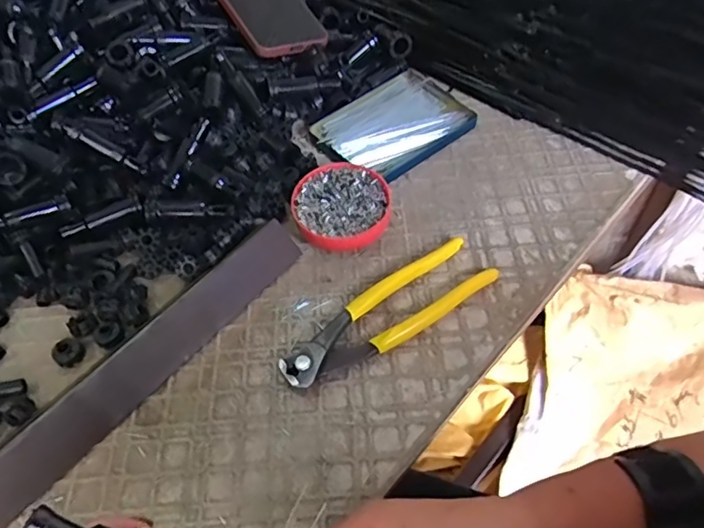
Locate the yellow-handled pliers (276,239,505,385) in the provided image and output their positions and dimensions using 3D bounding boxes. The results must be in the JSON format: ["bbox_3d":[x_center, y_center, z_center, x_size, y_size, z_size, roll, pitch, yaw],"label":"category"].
[{"bbox_3d":[0.024,0.033,0.394,0.165,0.016,0.051,-31,58,-19],"label":"yellow-handled pliers"}]

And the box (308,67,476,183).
[{"bbox_3d":[0.045,-0.131,0.519,0.138,0.012,0.097,-36,59,-22],"label":"box"}]

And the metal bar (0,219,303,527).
[{"bbox_3d":[-0.153,0.077,0.362,0.030,0.026,0.316,33,61,24],"label":"metal bar"}]

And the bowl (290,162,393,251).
[{"bbox_3d":[-0.008,-0.044,0.447,0.076,0.023,0.078,-1,53,2],"label":"bowl"}]

